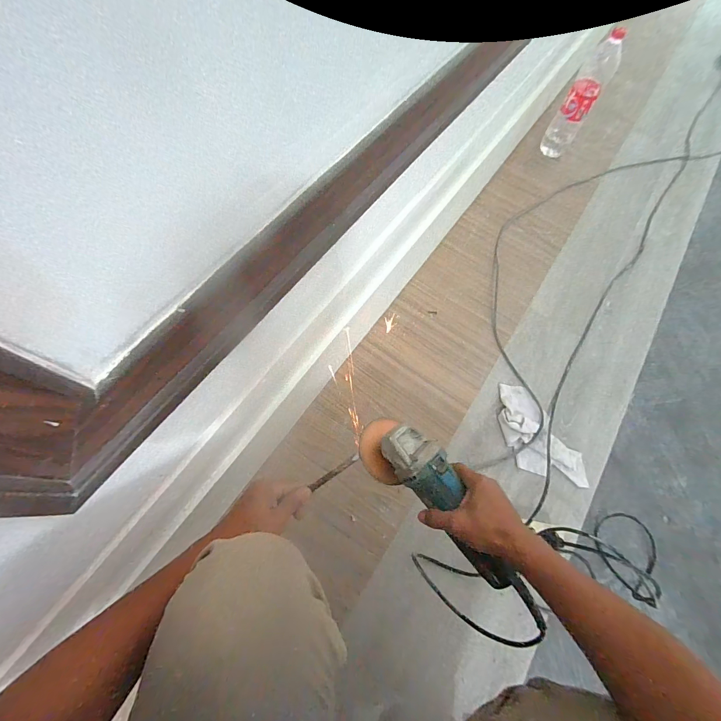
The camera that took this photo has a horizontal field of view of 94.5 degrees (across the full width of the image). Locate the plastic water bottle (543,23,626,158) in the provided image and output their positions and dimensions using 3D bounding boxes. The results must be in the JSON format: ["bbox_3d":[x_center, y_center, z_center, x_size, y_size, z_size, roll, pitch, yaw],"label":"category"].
[{"bbox_3d":[0.635,-0.748,0.976,0.091,0.296,0.076,25,68,10],"label":"plastic water bottle"}]

